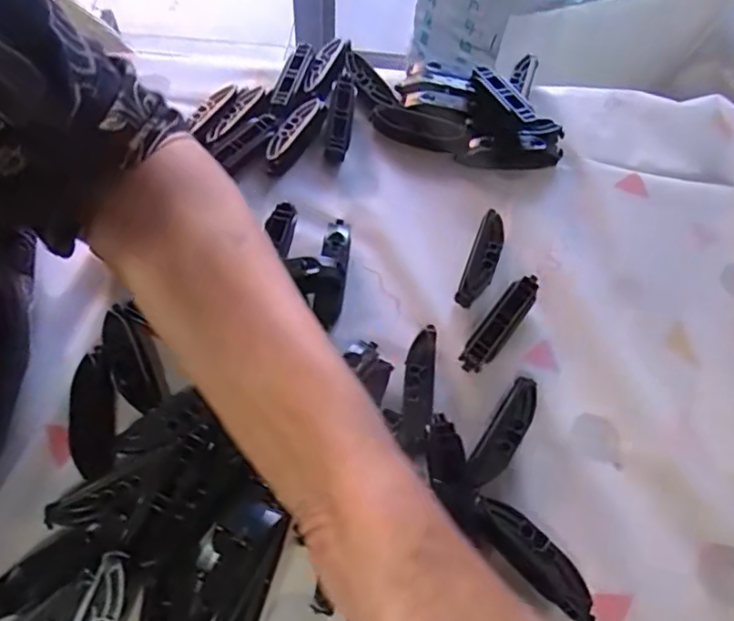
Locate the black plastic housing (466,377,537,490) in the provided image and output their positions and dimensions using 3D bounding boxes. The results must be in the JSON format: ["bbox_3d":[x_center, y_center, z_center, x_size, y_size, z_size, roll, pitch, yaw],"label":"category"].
[{"bbox_3d":[0.081,0.074,0.355,0.019,0.010,0.073,32,63,14],"label":"black plastic housing"}]

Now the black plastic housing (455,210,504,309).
[{"bbox_3d":[0.082,-0.038,0.421,0.019,0.013,0.079,20,61,8],"label":"black plastic housing"}]

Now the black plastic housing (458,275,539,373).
[{"bbox_3d":[0.087,0.007,0.388,0.019,0.019,0.078,33,63,15],"label":"black plastic housing"}]

